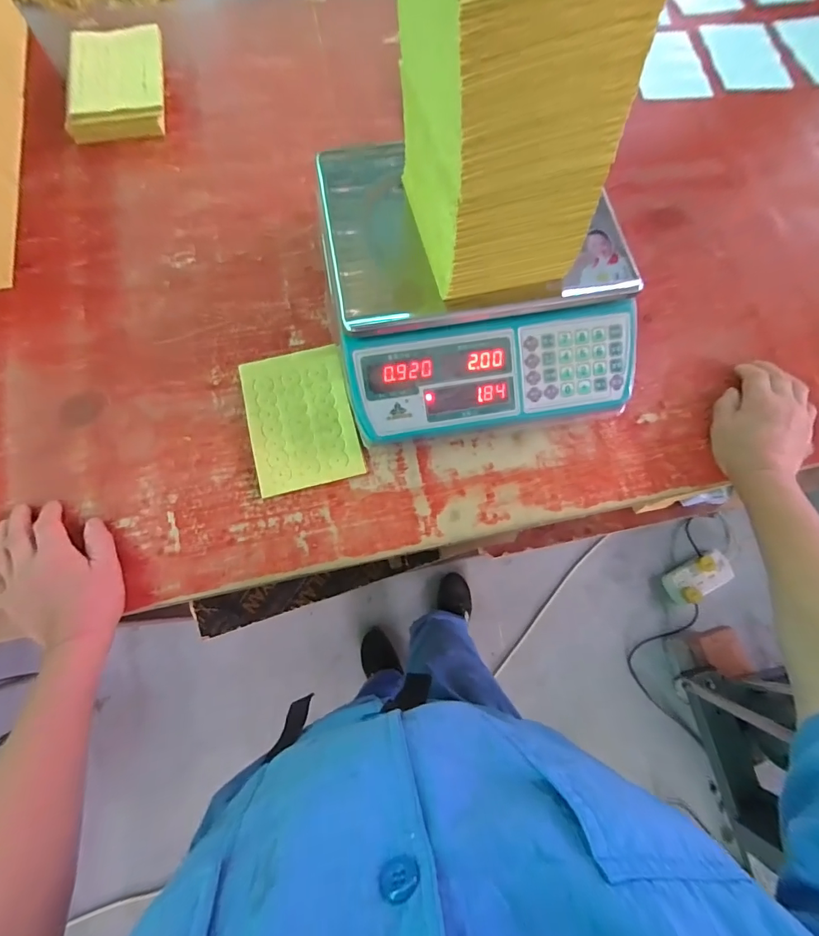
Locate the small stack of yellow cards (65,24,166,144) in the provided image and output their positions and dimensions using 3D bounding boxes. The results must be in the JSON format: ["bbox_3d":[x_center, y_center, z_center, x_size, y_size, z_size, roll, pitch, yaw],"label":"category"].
[{"bbox_3d":[-0.398,-0.524,0.599,0.131,0.050,0.162,-4,74,-1],"label":"small stack of yellow cards"}]

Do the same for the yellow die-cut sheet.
[{"bbox_3d":[-0.121,-0.056,0.485,0.112,0.004,0.158,-14,75,-5],"label":"yellow die-cut sheet"}]

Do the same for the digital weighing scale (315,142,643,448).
[{"bbox_3d":[0.066,-0.197,0.476,0.306,0.102,0.307,-8,74,-3],"label":"digital weighing scale"}]

